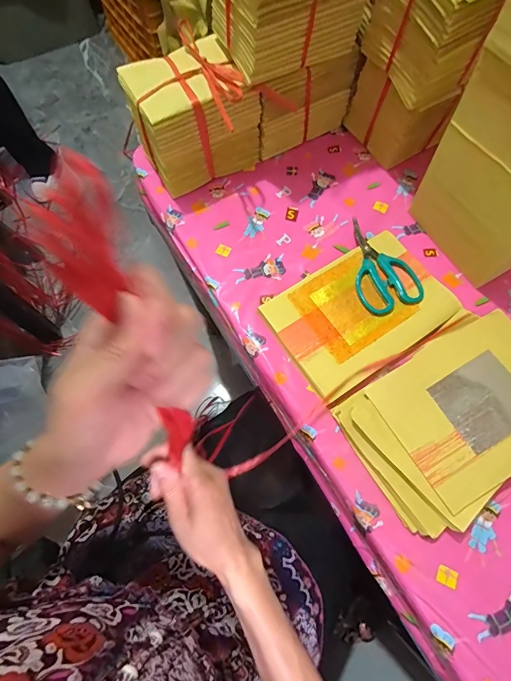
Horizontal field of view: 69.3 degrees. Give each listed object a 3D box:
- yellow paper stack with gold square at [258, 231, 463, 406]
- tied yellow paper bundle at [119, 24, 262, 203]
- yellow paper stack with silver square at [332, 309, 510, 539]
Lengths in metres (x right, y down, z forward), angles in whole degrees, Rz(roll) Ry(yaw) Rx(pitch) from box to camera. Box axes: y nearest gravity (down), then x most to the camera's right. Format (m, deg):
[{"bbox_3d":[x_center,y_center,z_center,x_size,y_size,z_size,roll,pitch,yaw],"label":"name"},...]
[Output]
[{"bbox_3d":[0.145,-0.040,0.512,0.232,0.015,0.160,-32,71,-11],"label":"yellow paper stack with gold square"},{"bbox_3d":[-0.090,-0.330,0.557,0.165,0.138,0.127,-29,70,-9],"label":"tied yellow paper bundle"},{"bbox_3d":[0.247,0.089,0.452,0.257,0.038,0.170,-31,71,-10],"label":"yellow paper stack with silver square"}]

